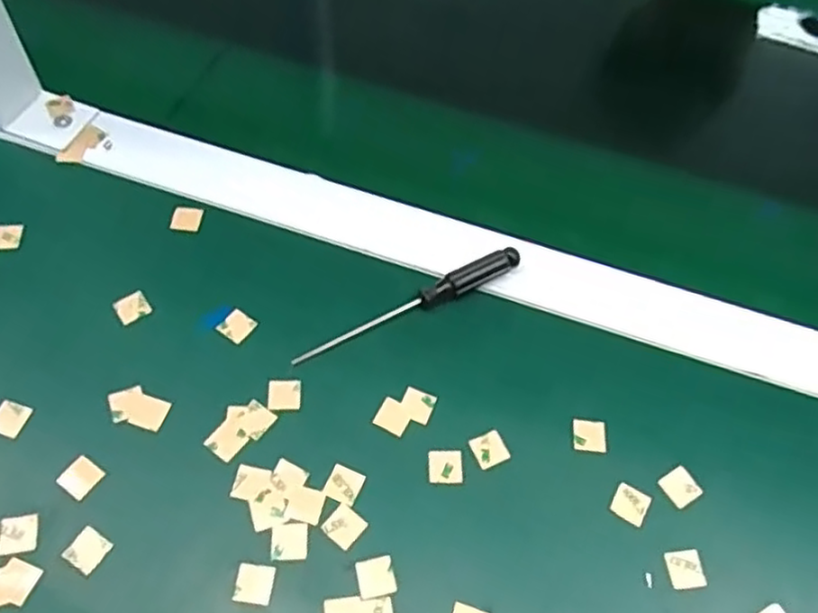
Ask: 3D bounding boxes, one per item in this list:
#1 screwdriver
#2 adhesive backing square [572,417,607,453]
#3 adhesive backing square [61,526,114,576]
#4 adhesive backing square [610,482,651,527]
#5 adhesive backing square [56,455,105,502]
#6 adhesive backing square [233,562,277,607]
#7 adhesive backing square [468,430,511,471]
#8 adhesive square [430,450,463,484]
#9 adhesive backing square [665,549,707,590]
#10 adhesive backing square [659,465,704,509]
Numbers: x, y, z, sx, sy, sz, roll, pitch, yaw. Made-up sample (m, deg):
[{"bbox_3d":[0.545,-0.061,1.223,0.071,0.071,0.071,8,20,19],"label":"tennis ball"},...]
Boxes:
[{"bbox_3d":[0.002,0.000,0.366,0.130,0.014,0.014,-25,63,-19],"label":"screwdriver"},{"bbox_3d":[0.088,0.063,0.341,0.016,0.004,0.017,6,62,-2],"label":"adhesive backing square"},{"bbox_3d":[-0.138,0.104,0.300,0.015,0.004,0.015,30,60,14],"label":"adhesive backing square"},{"bbox_3d":[0.103,0.092,0.325,0.015,0.004,0.016,27,64,15],"label":"adhesive backing square"},{"bbox_3d":[-0.148,0.077,0.316,0.015,0.004,0.016,32,61,15],"label":"adhesive backing square"},{"bbox_3d":[-0.065,0.117,0.296,0.015,0.004,0.016,9,57,1],"label":"adhesive backing square"},{"bbox_3d":[0.039,0.068,0.335,0.016,0.004,0.016,-19,64,-16],"label":"adhesive backing square"},{"bbox_3d":[0.017,0.075,0.329,0.016,0.004,0.016,3,59,-8],"label":"adhesive square"},{"bbox_3d":[0.123,0.117,0.311,0.016,0.004,0.016,-2,57,-6],"label":"adhesive backing square"},{"bbox_3d":[0.128,0.085,0.331,0.016,0.004,0.016,-29,65,-15],"label":"adhesive backing square"}]

